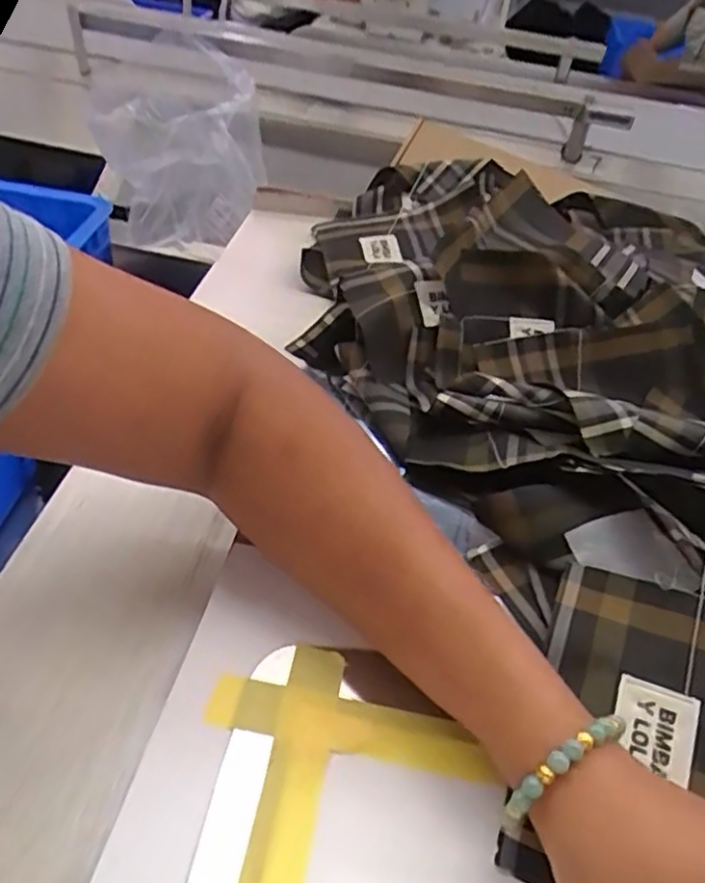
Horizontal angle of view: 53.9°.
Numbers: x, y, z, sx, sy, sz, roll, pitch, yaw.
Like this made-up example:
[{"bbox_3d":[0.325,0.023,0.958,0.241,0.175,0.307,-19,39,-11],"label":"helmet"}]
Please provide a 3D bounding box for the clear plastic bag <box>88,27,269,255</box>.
[{"bbox_3d":[-0.195,-0.327,0.848,0.168,0.252,0.221,2,43,-8],"label":"clear plastic bag"}]

